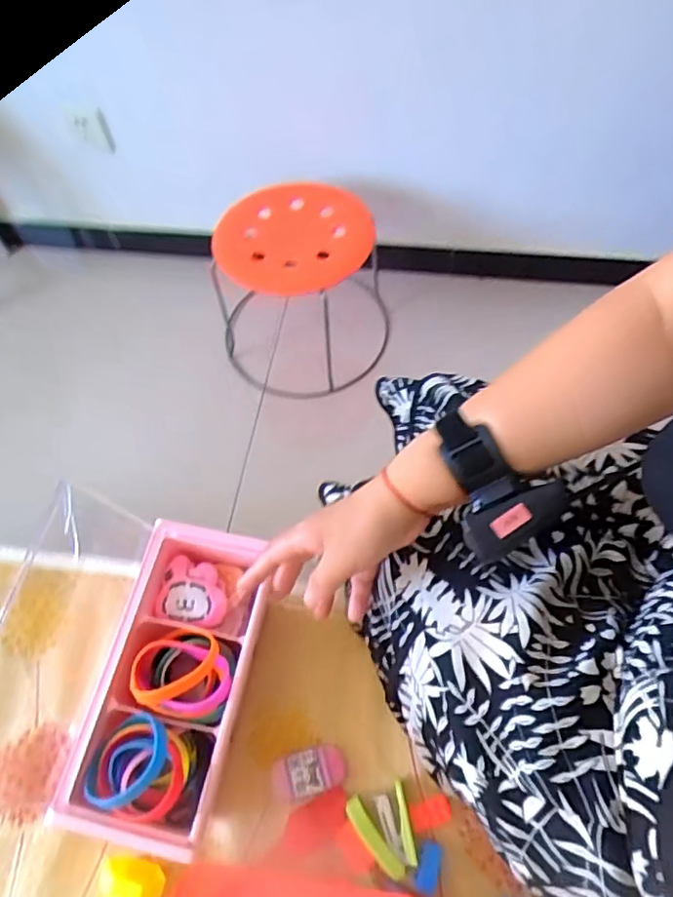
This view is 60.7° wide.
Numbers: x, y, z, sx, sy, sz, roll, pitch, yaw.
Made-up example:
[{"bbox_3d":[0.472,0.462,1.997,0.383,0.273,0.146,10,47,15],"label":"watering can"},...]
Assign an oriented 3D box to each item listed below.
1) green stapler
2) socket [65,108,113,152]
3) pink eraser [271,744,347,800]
[{"bbox_3d":[0.037,0.295,0.441,0.044,0.022,0.058,-17,63,-7],"label":"green stapler"},{"bbox_3d":[-0.450,-0.581,1.046,0.064,0.086,0.015,14,64,9],"label":"socket"},{"bbox_3d":[-0.023,0.265,0.470,0.061,0.010,0.032,-13,63,-5],"label":"pink eraser"}]

